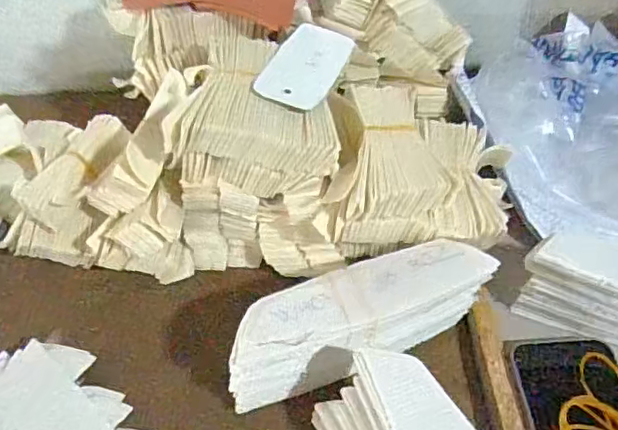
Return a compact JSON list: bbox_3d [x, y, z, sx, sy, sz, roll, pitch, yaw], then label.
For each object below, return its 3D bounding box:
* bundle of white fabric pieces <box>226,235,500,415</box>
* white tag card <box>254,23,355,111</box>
[{"bbox_3d":[0.035,0.076,0.450,0.202,0.061,0.065,-14,52,-10],"label":"bundle of white fabric pieces"},{"bbox_3d":[-0.001,-0.120,0.477,0.055,0.005,0.097,21,55,10],"label":"white tag card"}]

